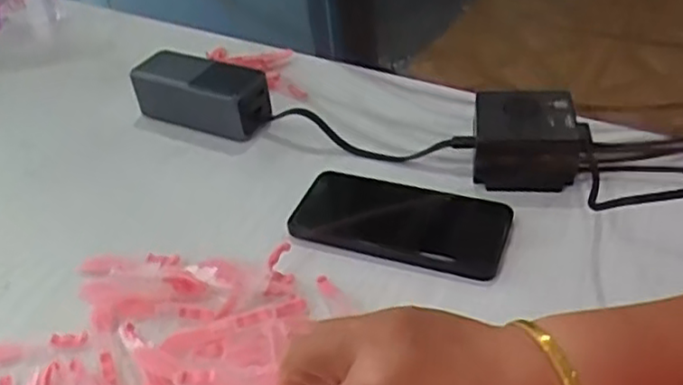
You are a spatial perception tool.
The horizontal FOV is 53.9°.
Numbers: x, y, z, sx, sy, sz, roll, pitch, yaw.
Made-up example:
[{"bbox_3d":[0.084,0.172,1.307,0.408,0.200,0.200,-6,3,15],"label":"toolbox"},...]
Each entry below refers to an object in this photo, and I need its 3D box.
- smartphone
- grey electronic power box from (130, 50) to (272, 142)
[{"bbox_3d":[0.043,0.018,0.494,0.151,0.010,0.079,10,42,20],"label":"smartphone"},{"bbox_3d":[-0.125,-0.090,0.616,0.126,0.045,0.056,19,46,28],"label":"grey electronic power box"}]

